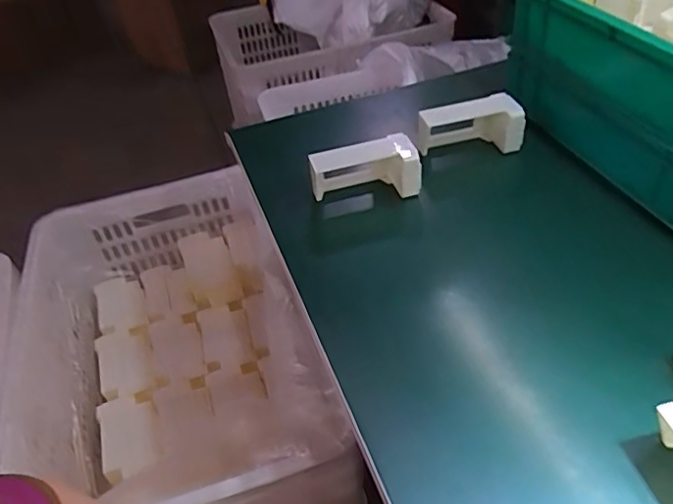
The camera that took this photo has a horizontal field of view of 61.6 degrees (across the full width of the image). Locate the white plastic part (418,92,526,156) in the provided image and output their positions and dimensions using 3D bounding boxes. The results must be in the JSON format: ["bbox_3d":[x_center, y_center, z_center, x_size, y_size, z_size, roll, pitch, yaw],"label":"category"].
[{"bbox_3d":[0.150,-0.140,0.633,0.102,0.066,0.062,-20,44,-13],"label":"white plastic part"}]

